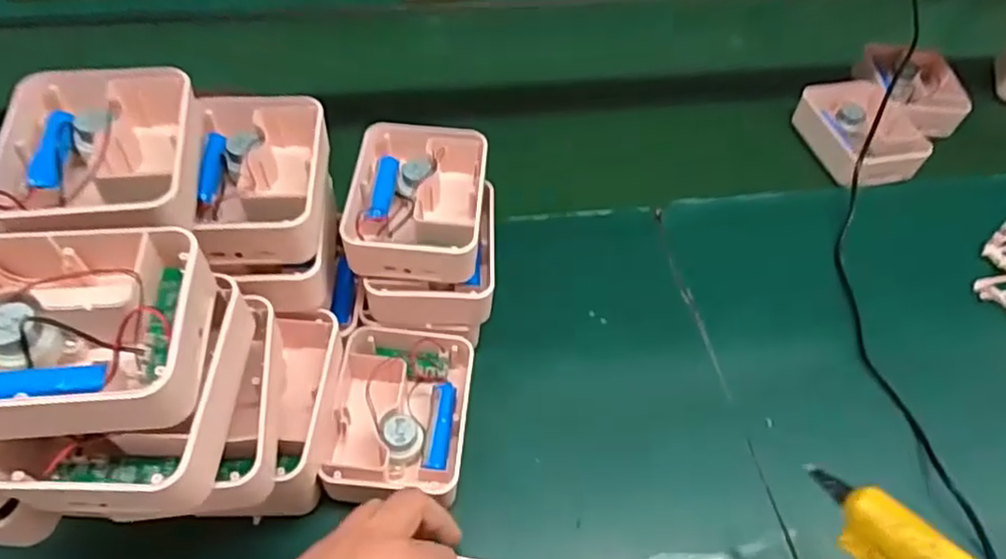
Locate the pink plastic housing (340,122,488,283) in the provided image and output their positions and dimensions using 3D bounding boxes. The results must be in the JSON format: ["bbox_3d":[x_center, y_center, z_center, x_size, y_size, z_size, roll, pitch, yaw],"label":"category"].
[{"bbox_3d":[-0.065,-0.062,0.517,0.101,0.041,0.135,4,52,-1],"label":"pink plastic housing"}]

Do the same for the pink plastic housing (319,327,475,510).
[{"bbox_3d":[-0.077,0.101,0.496,0.100,0.047,0.127,6,52,1],"label":"pink plastic housing"}]

